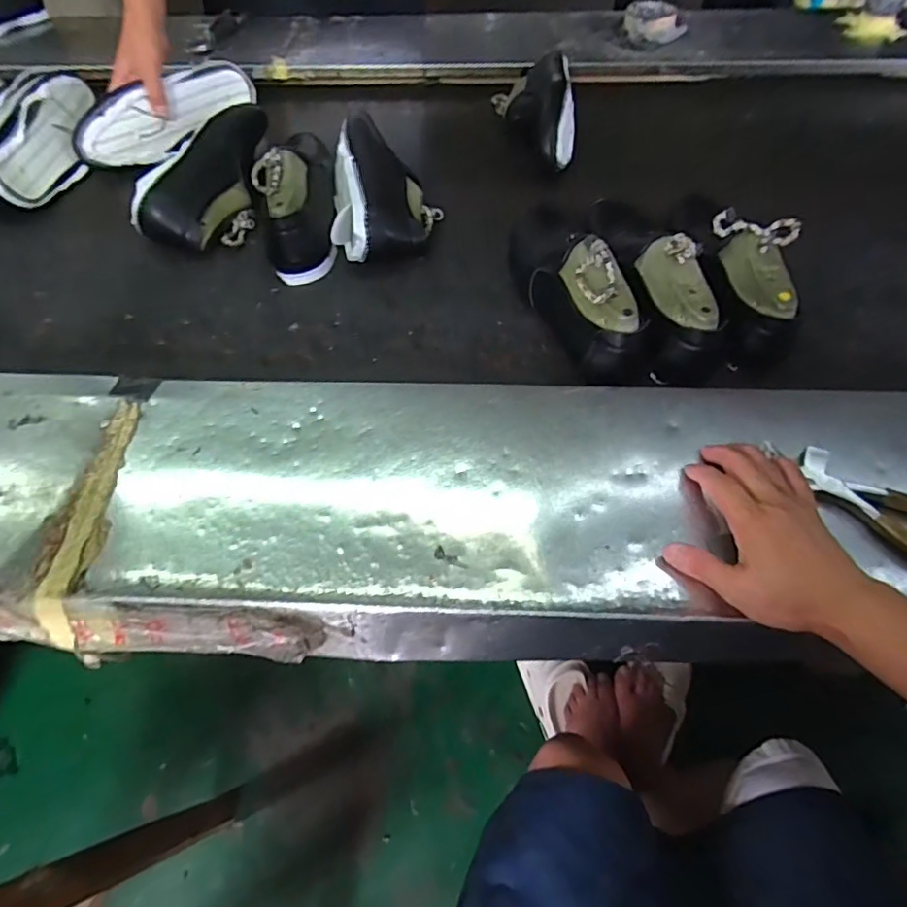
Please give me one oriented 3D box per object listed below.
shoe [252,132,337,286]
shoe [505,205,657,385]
[{"bbox_3d":[-0.197,-0.339,0.722,0.081,0.110,0.234,-5,57,-2],"label":"shoe"},{"bbox_3d":[0.131,-0.214,0.625,0.090,0.099,0.284,-14,57,-7],"label":"shoe"}]

